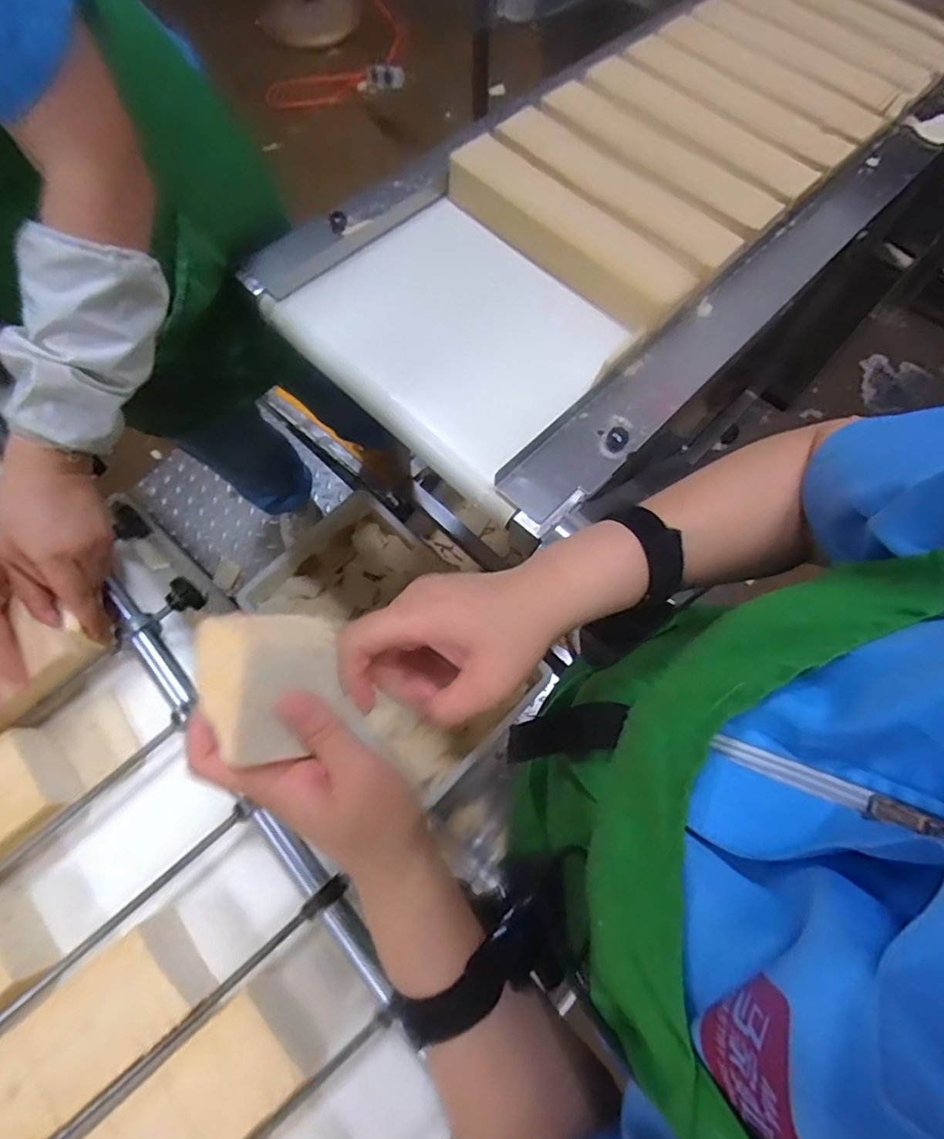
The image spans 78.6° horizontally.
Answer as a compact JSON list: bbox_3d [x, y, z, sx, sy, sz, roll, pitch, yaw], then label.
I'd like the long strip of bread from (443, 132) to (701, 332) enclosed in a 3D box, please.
[{"bbox_3d":[0.124,-0.441,0.758,0.356,0.068,0.090,41,77,12],"label":"long strip of bread"}]

